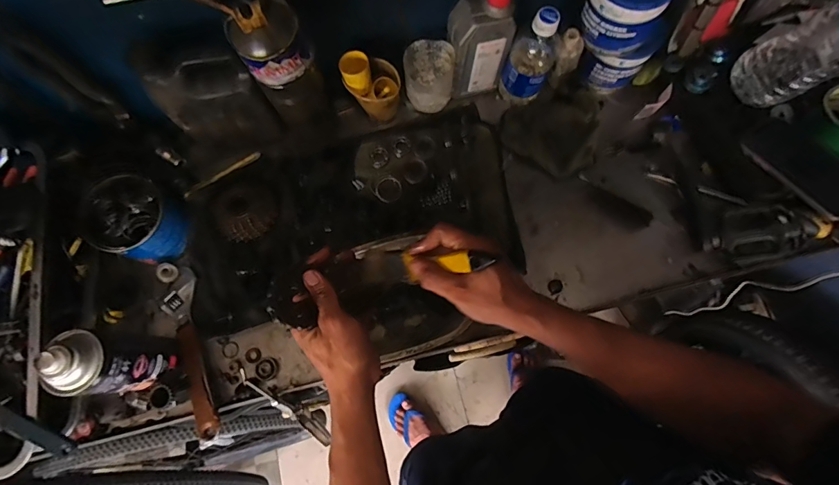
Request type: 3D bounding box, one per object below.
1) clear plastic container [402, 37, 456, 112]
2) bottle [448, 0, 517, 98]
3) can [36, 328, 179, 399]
[{"bbox_3d":[0.014,-0.238,0.618,0.068,0.090,0.063,0,74,1],"label":"clear plastic container"},{"bbox_3d":[0.084,-0.277,0.588,0.081,0.172,0.049,-11,74,-2],"label":"bottle"},{"bbox_3d":[-0.337,0.134,0.473,0.053,0.185,0.063,-2,74,0],"label":"can"}]

